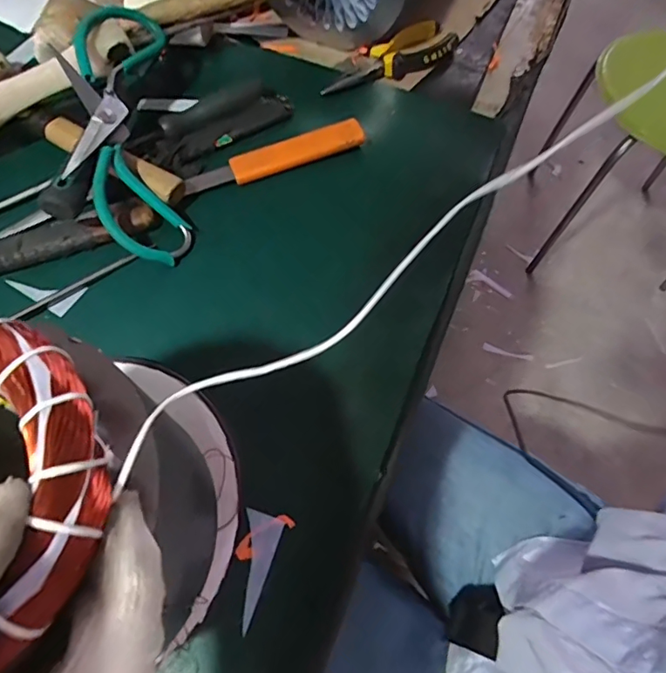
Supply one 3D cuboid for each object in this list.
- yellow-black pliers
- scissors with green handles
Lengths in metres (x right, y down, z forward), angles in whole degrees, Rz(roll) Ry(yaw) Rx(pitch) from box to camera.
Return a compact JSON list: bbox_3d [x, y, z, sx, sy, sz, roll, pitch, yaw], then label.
[{"bbox_3d":[0.058,-0.273,0.506,0.156,0.018,0.050,-39,72,-18],"label":"yellow-black pliers"},{"bbox_3d":[-0.170,-0.167,0.409,0.077,0.047,0.227,-10,80,-7],"label":"scissors with green handles"}]

